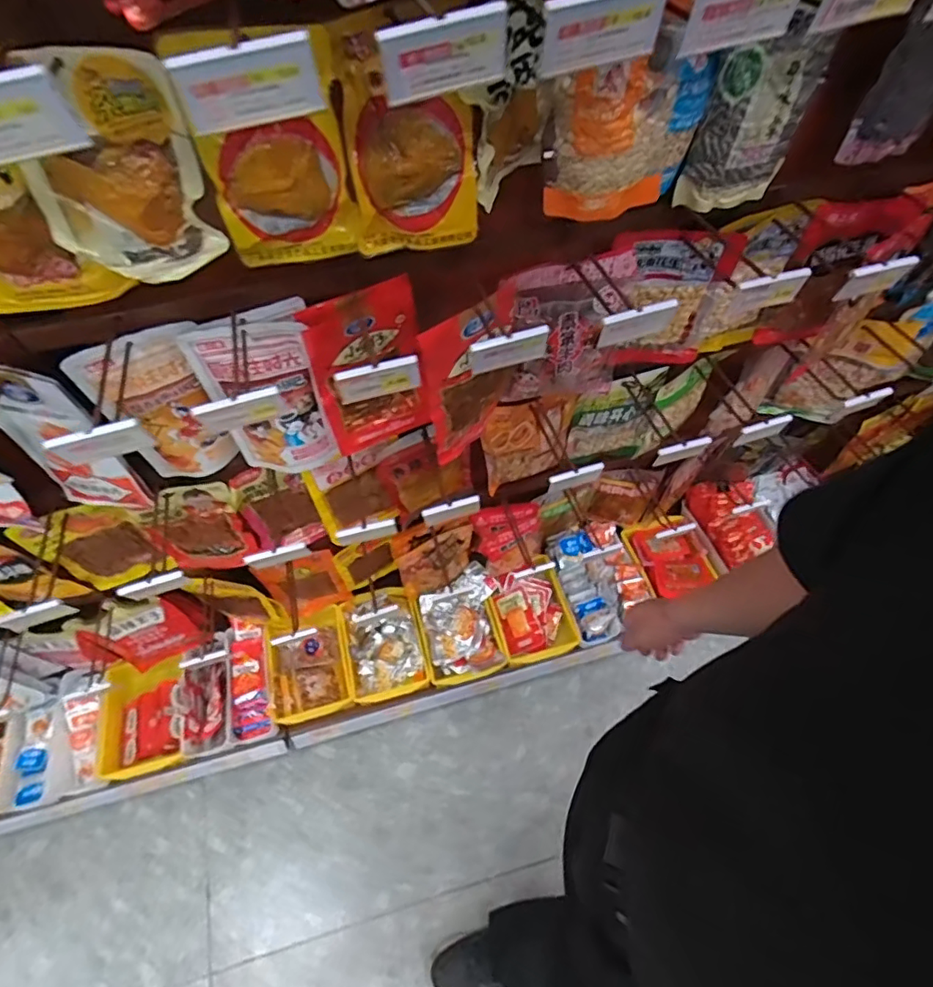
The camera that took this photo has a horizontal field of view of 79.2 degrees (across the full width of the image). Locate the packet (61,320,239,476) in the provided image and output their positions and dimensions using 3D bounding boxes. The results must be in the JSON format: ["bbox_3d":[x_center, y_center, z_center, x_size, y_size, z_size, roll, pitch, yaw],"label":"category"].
[{"bbox_3d":[-0.395,-0.111,0.748,0.136,0.238,0.037,-23,60,-13],"label":"packet"}]

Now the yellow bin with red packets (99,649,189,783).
[{"bbox_3d":[-0.724,0.500,1.257,0.189,0.073,0.232,-10,58,-5],"label":"yellow bin with red packets"}]

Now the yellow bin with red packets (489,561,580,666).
[{"bbox_3d":[0.162,0.295,1.390,0.175,0.076,0.215,-14,58,-7],"label":"yellow bin with red packets"}]

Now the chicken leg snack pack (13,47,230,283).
[{"bbox_3d":[-0.314,-0.283,0.503,0.145,0.182,0.029,-10,52,-8],"label":"chicken leg snack pack"}]

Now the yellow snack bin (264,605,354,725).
[{"bbox_3d":[-0.372,0.402,1.327,0.174,0.099,0.239,-13,58,-6],"label":"yellow snack bin"}]

